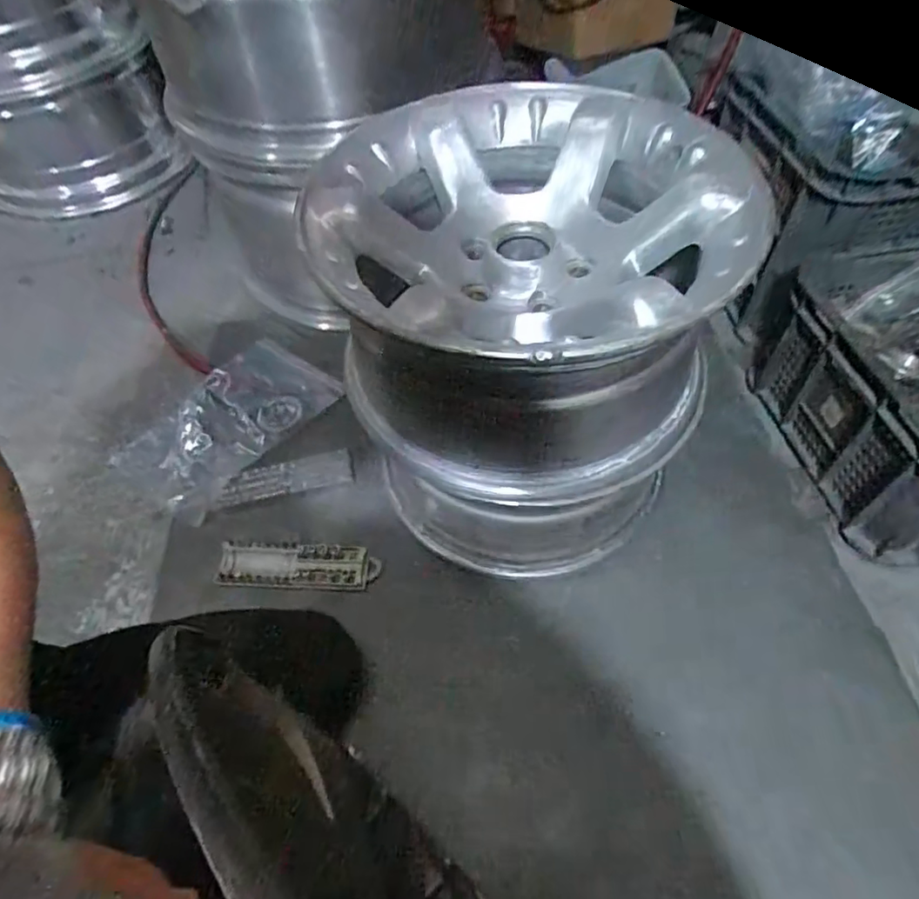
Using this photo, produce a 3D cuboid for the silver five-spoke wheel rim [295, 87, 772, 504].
[{"bbox_3d":[0.057,-0.184,0.594,0.382,0.207,0.429,-31,60,-16],"label":"silver five-spoke wheel rim"}]

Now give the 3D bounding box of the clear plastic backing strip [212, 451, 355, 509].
[{"bbox_3d":[-0.246,0.040,0.782,0.188,0.010,0.051,-11,57,-4],"label":"clear plastic backing strip"}]

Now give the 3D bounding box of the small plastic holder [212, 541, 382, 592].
[{"bbox_3d":[-0.210,0.148,0.716,0.205,0.014,0.056,0,57,3],"label":"small plastic holder"}]

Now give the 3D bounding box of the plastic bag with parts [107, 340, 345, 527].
[{"bbox_3d":[-0.358,-0.042,0.861,0.200,0.022,0.309,31,63,21],"label":"plastic bag with parts"}]

